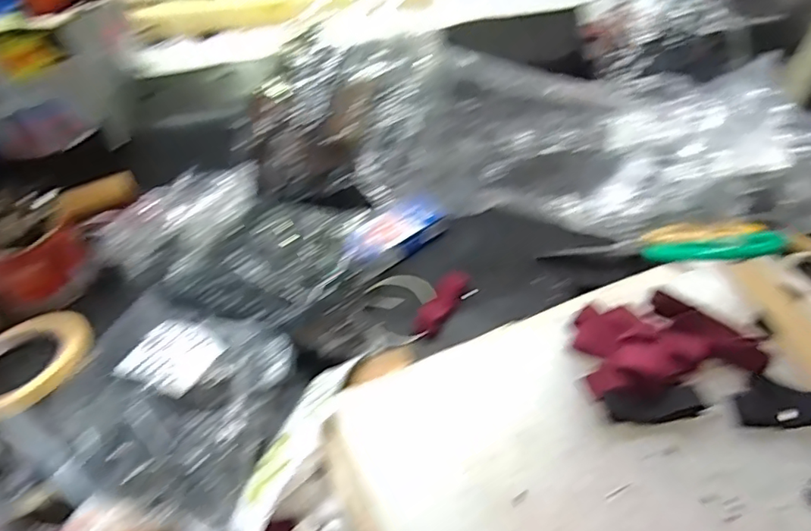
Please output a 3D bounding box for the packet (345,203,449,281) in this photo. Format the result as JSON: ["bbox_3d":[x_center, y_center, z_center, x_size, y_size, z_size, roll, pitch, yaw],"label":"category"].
[{"bbox_3d":[-0.010,-0.027,0.473,0.096,0.033,0.039,-31,54,-28],"label":"packet"}]

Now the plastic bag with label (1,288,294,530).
[{"bbox_3d":[-0.155,0.085,0.353,0.162,0.043,0.136,17,48,15],"label":"plastic bag with label"}]

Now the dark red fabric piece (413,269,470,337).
[{"bbox_3d":[0.030,0.030,0.449,0.021,0.014,0.072,21,49,18],"label":"dark red fabric piece"}]

